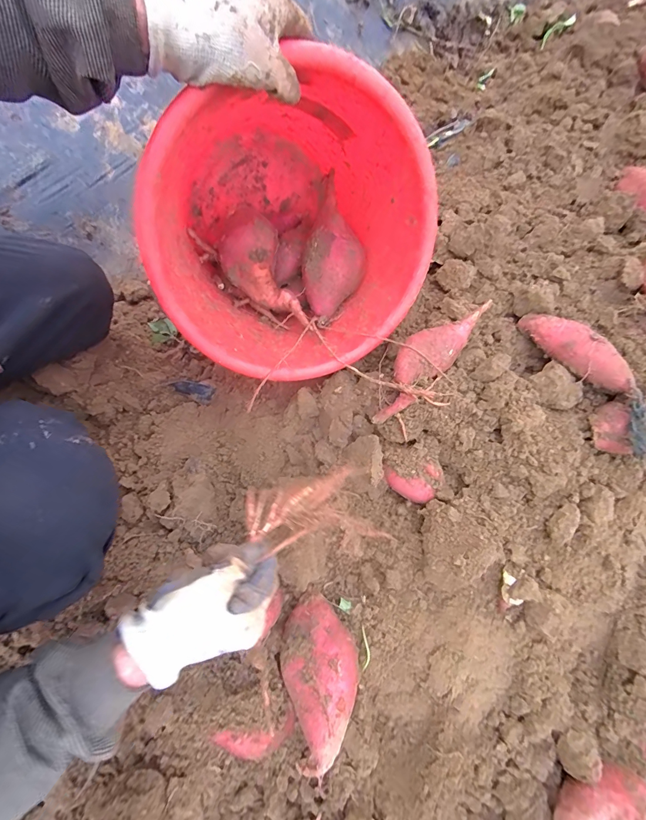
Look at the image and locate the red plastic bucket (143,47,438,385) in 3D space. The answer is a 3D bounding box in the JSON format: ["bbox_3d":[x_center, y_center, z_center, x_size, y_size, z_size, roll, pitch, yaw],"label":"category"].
[{"bbox_3d":[-0.073,-0.275,0.556,0.343,0.316,0.371,-22,38,-6],"label":"red plastic bucket"}]

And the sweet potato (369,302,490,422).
[{"bbox_3d":[0.136,-0.068,0.496,0.202,0.047,0.060,-42,78,-13],"label":"sweet potato"}]

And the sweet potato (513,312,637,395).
[{"bbox_3d":[0.343,-0.080,0.504,0.047,0.054,0.154,-40,78,-13],"label":"sweet potato"}]

